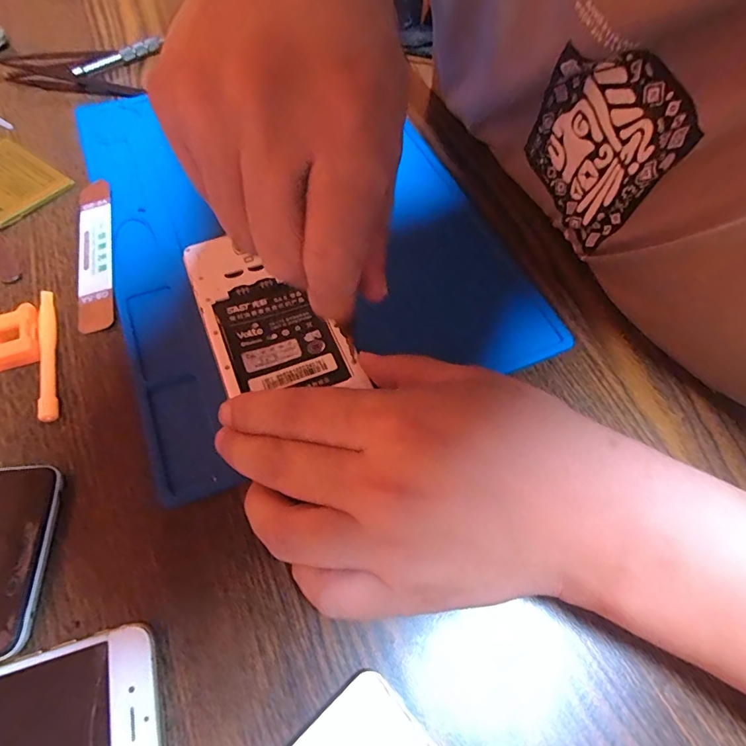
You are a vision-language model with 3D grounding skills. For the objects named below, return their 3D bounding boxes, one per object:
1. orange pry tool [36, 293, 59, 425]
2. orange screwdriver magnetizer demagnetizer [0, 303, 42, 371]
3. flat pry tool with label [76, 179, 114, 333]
[{"bbox_3d":[-0.172,-0.012,0.239,0.009,0.010,0.082,-17,63,-12],"label":"orange pry tool"},{"bbox_3d":[-0.192,-0.018,0.240,0.027,0.013,0.033,-18,64,-12],"label":"orange screwdriver magnetizer demagnetizer"},{"bbox_3d":[-0.169,-0.075,0.274,0.021,0.004,0.115,-15,66,-3],"label":"flat pry tool with label"}]

